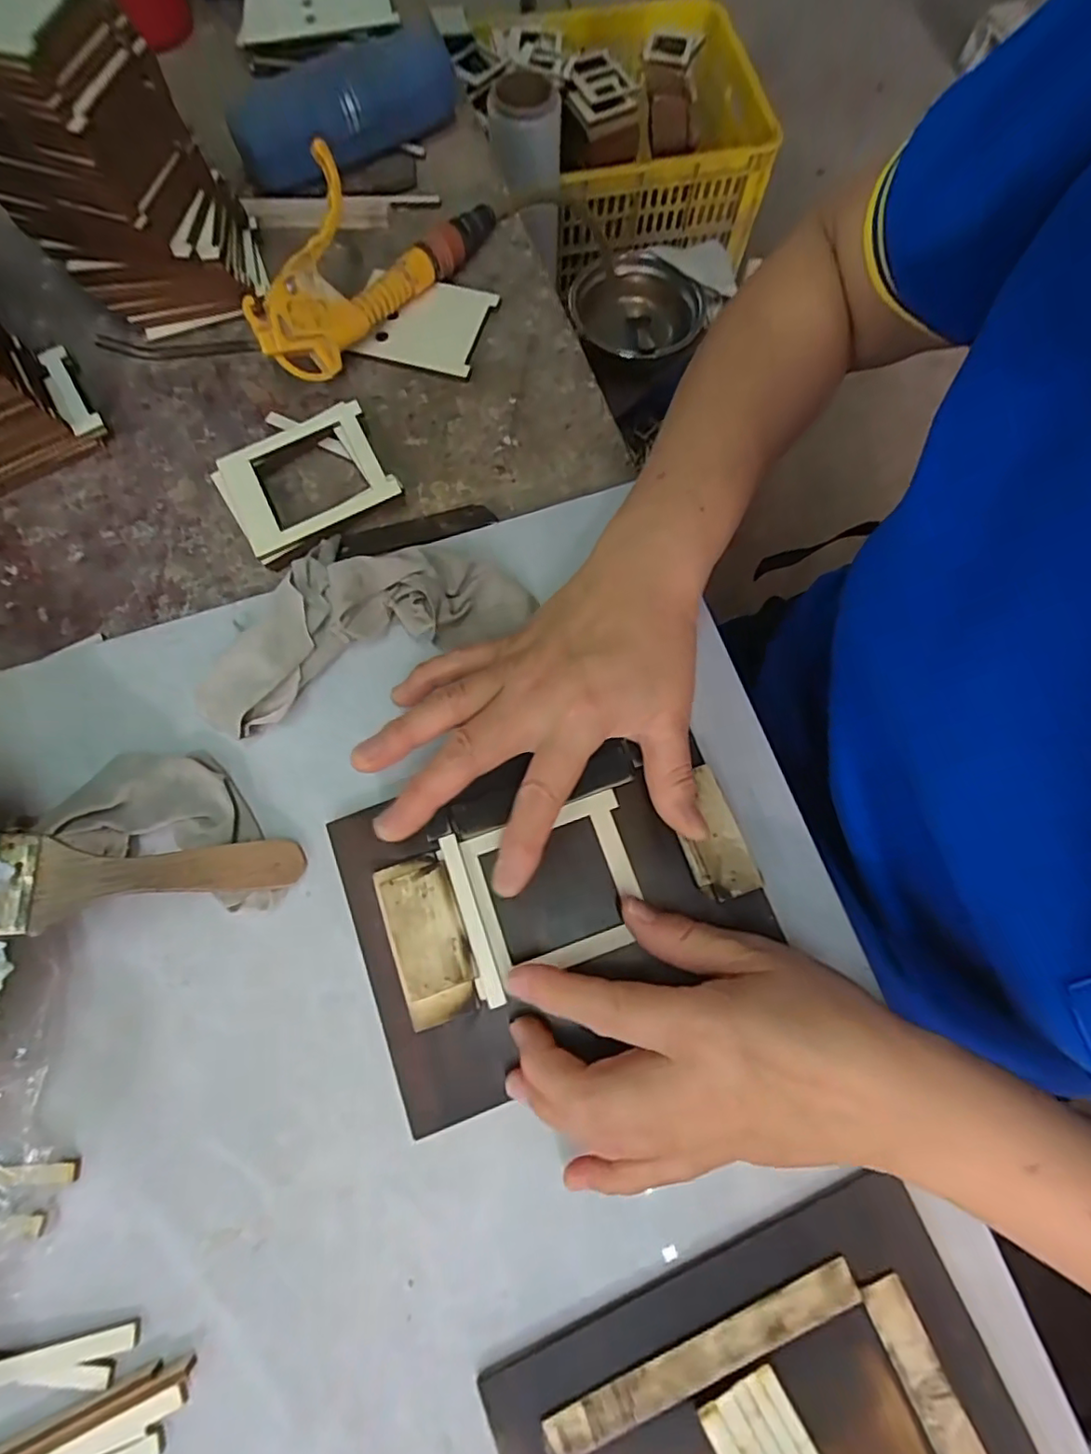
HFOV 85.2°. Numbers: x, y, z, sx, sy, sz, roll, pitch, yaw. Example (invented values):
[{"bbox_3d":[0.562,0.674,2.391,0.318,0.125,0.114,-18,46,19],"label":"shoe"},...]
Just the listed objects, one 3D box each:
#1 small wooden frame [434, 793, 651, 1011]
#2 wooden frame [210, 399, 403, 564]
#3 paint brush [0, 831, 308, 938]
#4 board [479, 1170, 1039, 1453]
[{"bbox_3d":[0.001,0.078,0.280,0.086,0.009,0.076,-16,75,-5],"label":"small wooden frame"},{"bbox_3d":[-0.142,-0.145,0.357,0.094,0.023,0.072,-28,77,-8],"label":"wooden frame"},{"bbox_3d":[-0.186,0.063,0.255,0.151,0.008,0.041,3,72,-32],"label":"paint brush"},{"bbox_3d":[0.093,0.298,0.233,0.191,0.012,0.157,-22,76,-7],"label":"board"}]

